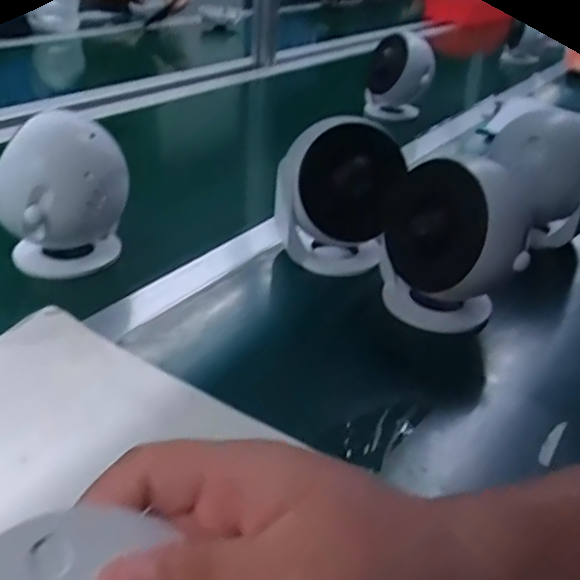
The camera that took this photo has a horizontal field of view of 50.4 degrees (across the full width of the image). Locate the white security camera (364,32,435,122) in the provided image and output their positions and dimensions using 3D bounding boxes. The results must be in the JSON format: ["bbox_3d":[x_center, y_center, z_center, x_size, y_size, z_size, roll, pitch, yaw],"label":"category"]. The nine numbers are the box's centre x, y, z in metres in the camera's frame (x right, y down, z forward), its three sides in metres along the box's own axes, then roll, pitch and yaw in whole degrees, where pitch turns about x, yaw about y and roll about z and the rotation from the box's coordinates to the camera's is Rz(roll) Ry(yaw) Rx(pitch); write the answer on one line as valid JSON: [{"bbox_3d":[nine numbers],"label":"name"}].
[{"bbox_3d":[0.176,-0.348,1.006,0.096,0.122,0.104,7,32,3],"label":"white security camera"}]

